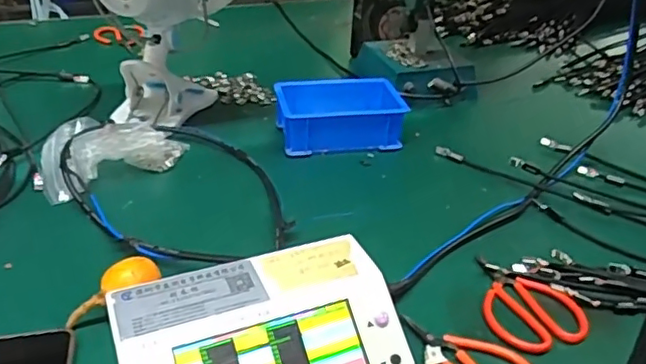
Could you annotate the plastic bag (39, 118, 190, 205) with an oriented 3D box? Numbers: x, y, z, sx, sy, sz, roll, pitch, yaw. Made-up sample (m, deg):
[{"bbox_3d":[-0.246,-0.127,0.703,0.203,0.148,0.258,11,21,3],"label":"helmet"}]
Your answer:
[{"bbox_3d":[-0.232,-0.044,0.651,0.154,0.042,0.137,-13,36,-24],"label":"plastic bag"}]

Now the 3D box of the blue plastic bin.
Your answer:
[{"bbox_3d":[0.017,-0.079,0.705,0.145,0.059,0.093,-4,34,-12],"label":"blue plastic bin"}]

